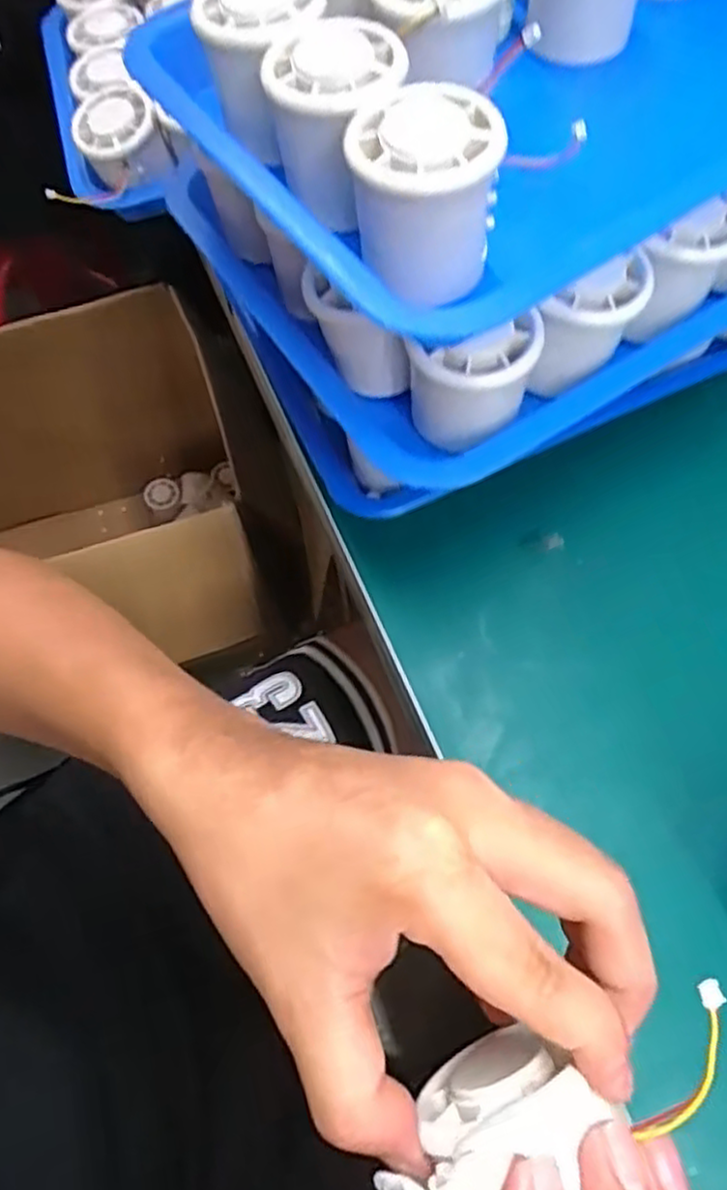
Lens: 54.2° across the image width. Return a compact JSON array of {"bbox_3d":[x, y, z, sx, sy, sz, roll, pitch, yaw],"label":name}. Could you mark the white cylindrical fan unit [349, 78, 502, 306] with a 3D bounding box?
[{"bbox_3d":[0.023,-0.154,0.277,0.052,0.057,0.056,-1,66,2],"label":"white cylindrical fan unit"}]

